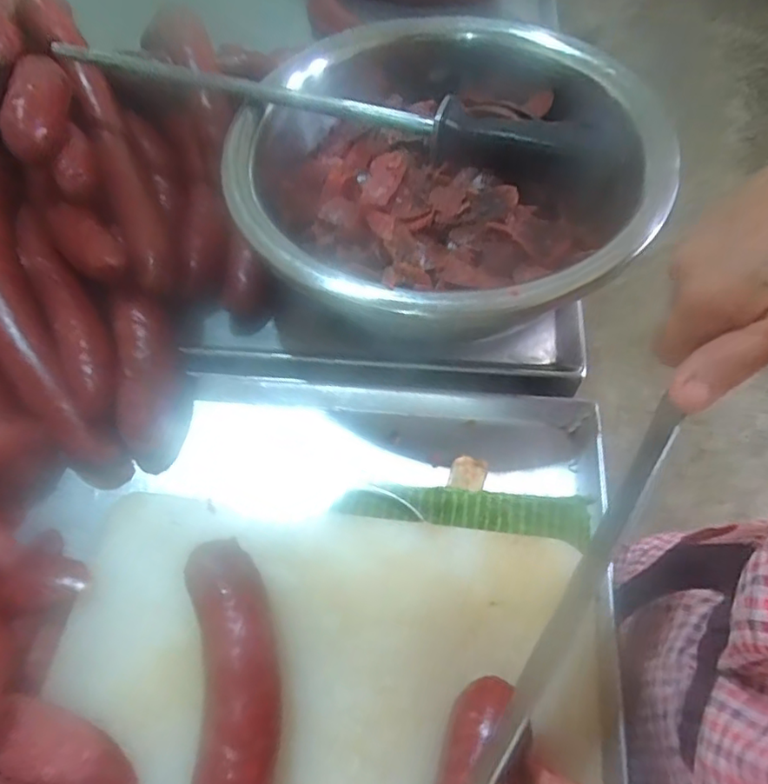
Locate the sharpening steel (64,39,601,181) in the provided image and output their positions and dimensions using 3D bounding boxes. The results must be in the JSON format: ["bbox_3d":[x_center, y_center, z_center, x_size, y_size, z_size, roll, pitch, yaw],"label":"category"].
[{"bbox_3d":[-0.052,-0.194,0.408,0.372,0.035,0.032,14,62,9],"label":"sharpening steel"}]

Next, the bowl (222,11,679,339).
[{"bbox_3d":[0.047,-0.157,0.431,0.271,0.105,0.290,-1,60,1],"label":"bowl"}]

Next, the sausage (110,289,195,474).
[{"bbox_3d":[-0.158,-0.009,0.403,0.042,0.035,0.122,-7,83,-2],"label":"sausage"}]

